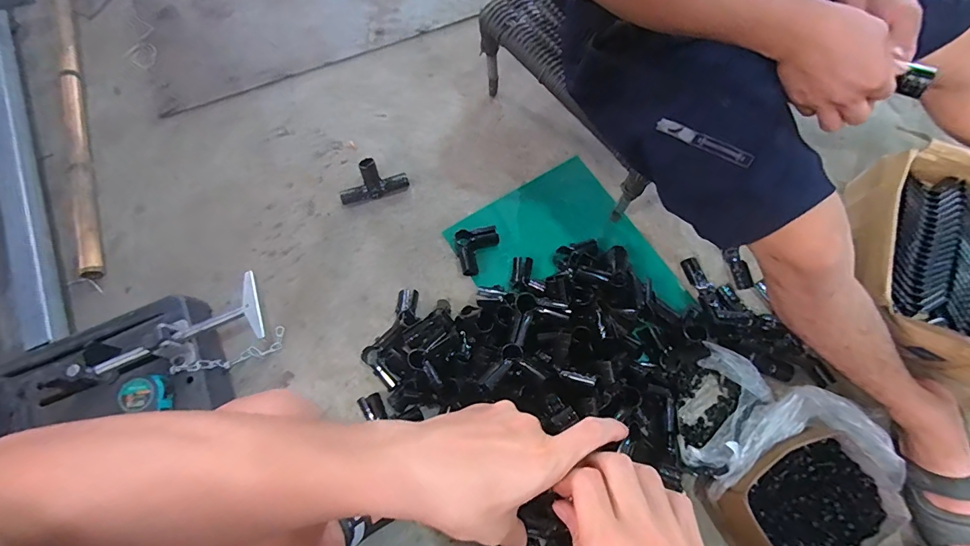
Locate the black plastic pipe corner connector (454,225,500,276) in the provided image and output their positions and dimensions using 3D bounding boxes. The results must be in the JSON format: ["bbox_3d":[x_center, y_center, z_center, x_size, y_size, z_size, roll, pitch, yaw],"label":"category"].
[{"bbox_3d":[-0.011,-0.042,0.797,0.076,0.034,0.087,-5,72,-2],"label":"black plastic pipe corner connector"}]

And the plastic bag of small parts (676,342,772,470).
[{"bbox_3d":[0.372,0.221,0.705,0.103,0.057,0.199,28,74,10],"label":"plastic bag of small parts"}]

